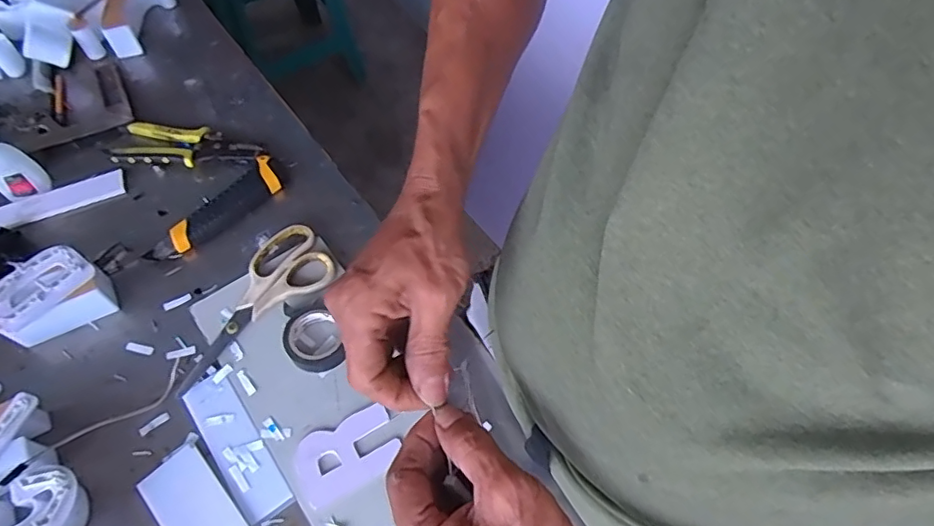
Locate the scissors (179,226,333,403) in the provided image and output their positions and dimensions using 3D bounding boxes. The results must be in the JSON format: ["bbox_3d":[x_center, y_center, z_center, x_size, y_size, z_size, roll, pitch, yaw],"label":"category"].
[{"bbox_3d":[-0.210,0.036,0.537,0.176,0.016,0.074,-39,68,-22],"label":"scissors"}]

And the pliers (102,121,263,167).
[{"bbox_3d":[-0.314,-0.131,0.628,0.159,0.016,0.056,4,59,0],"label":"pliers"}]

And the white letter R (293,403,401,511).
[{"bbox_3d":[-0.100,0.159,0.469,0.082,0.005,0.055,-25,64,-16],"label":"white letter R"}]

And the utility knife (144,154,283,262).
[{"bbox_3d":[-0.257,-0.052,0.585,0.039,0.019,0.154,36,64,18],"label":"utility knife"}]

